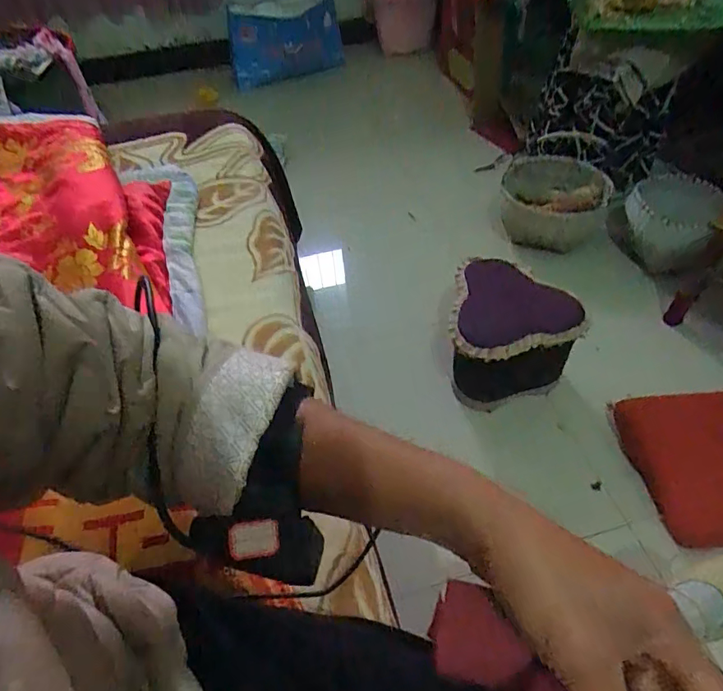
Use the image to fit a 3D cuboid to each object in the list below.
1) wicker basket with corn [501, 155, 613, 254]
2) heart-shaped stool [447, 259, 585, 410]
[{"bbox_3d":[0.529,-0.394,1.396,0.271,0.152,0.225,10,52,12],"label":"wicker basket with corn"},{"bbox_3d":[0.316,-0.017,1.069,0.252,0.208,0.252,8,52,11],"label":"heart-shaped stool"}]

